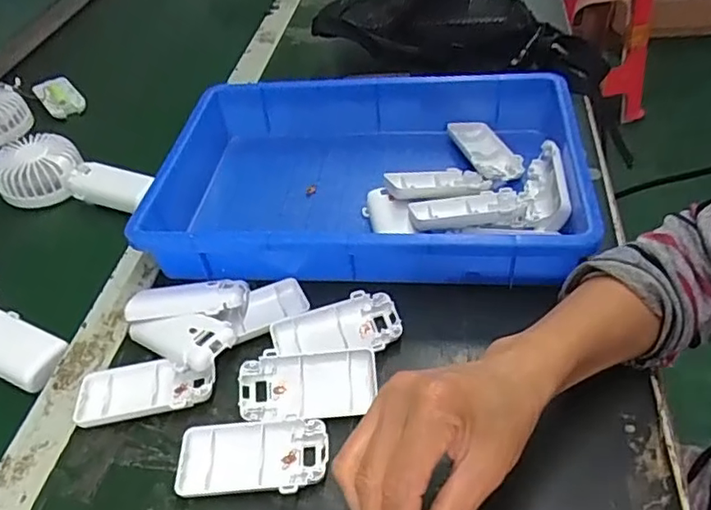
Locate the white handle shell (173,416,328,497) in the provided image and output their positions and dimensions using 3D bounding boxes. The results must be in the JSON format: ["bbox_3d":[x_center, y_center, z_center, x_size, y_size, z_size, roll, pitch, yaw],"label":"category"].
[{"bbox_3d":[-0.065,0.130,0.374,0.094,0.014,0.046,-5,44,3],"label":"white handle shell"}]

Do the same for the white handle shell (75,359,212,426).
[{"bbox_3d":[-0.148,0.095,0.414,0.094,0.015,0.046,-10,44,-2],"label":"white handle shell"}]

